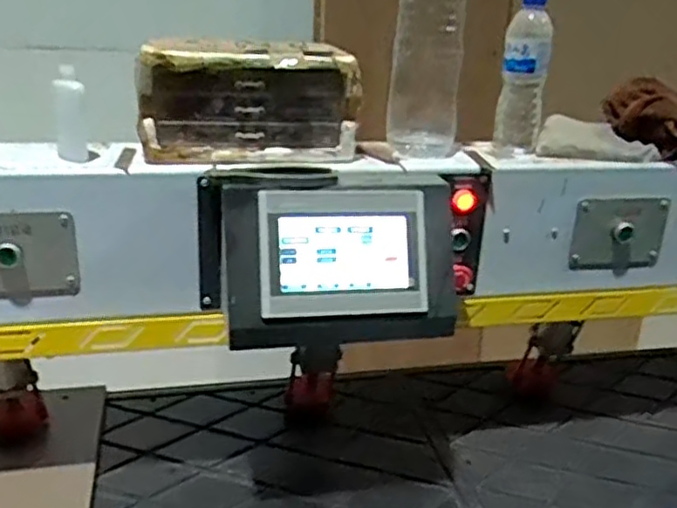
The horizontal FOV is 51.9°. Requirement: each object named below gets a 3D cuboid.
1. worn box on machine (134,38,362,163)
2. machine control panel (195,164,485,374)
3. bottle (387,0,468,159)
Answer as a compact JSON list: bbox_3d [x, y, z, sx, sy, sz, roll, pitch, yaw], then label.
[{"bbox_3d":[-0.113,-0.194,0.880,0.270,0.129,0.110,0,22,-9],"label":"worn box on machine"},{"bbox_3d":[0.023,0.008,0.861,0.373,0.198,0.137,-2,22,-14],"label":"machine control panel"},{"bbox_3d":[0.114,-0.270,0.897,0.102,0.272,0.094,4,22,3],"label":"bottle"}]

